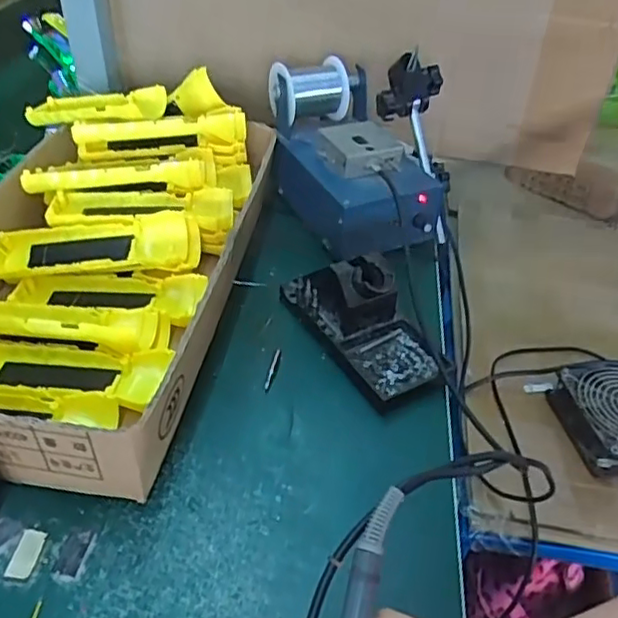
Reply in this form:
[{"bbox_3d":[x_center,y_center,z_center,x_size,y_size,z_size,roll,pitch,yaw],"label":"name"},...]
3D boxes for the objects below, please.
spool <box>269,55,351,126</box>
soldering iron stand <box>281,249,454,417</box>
[{"bbox_3d":[0.002,-0.237,0.674,0.081,0.056,0.065,-20,48,-24],"label":"spool"},{"bbox_3d":[0.045,0.000,0.514,0.074,0.071,0.152,-19,46,-26],"label":"soldering iron stand"}]

